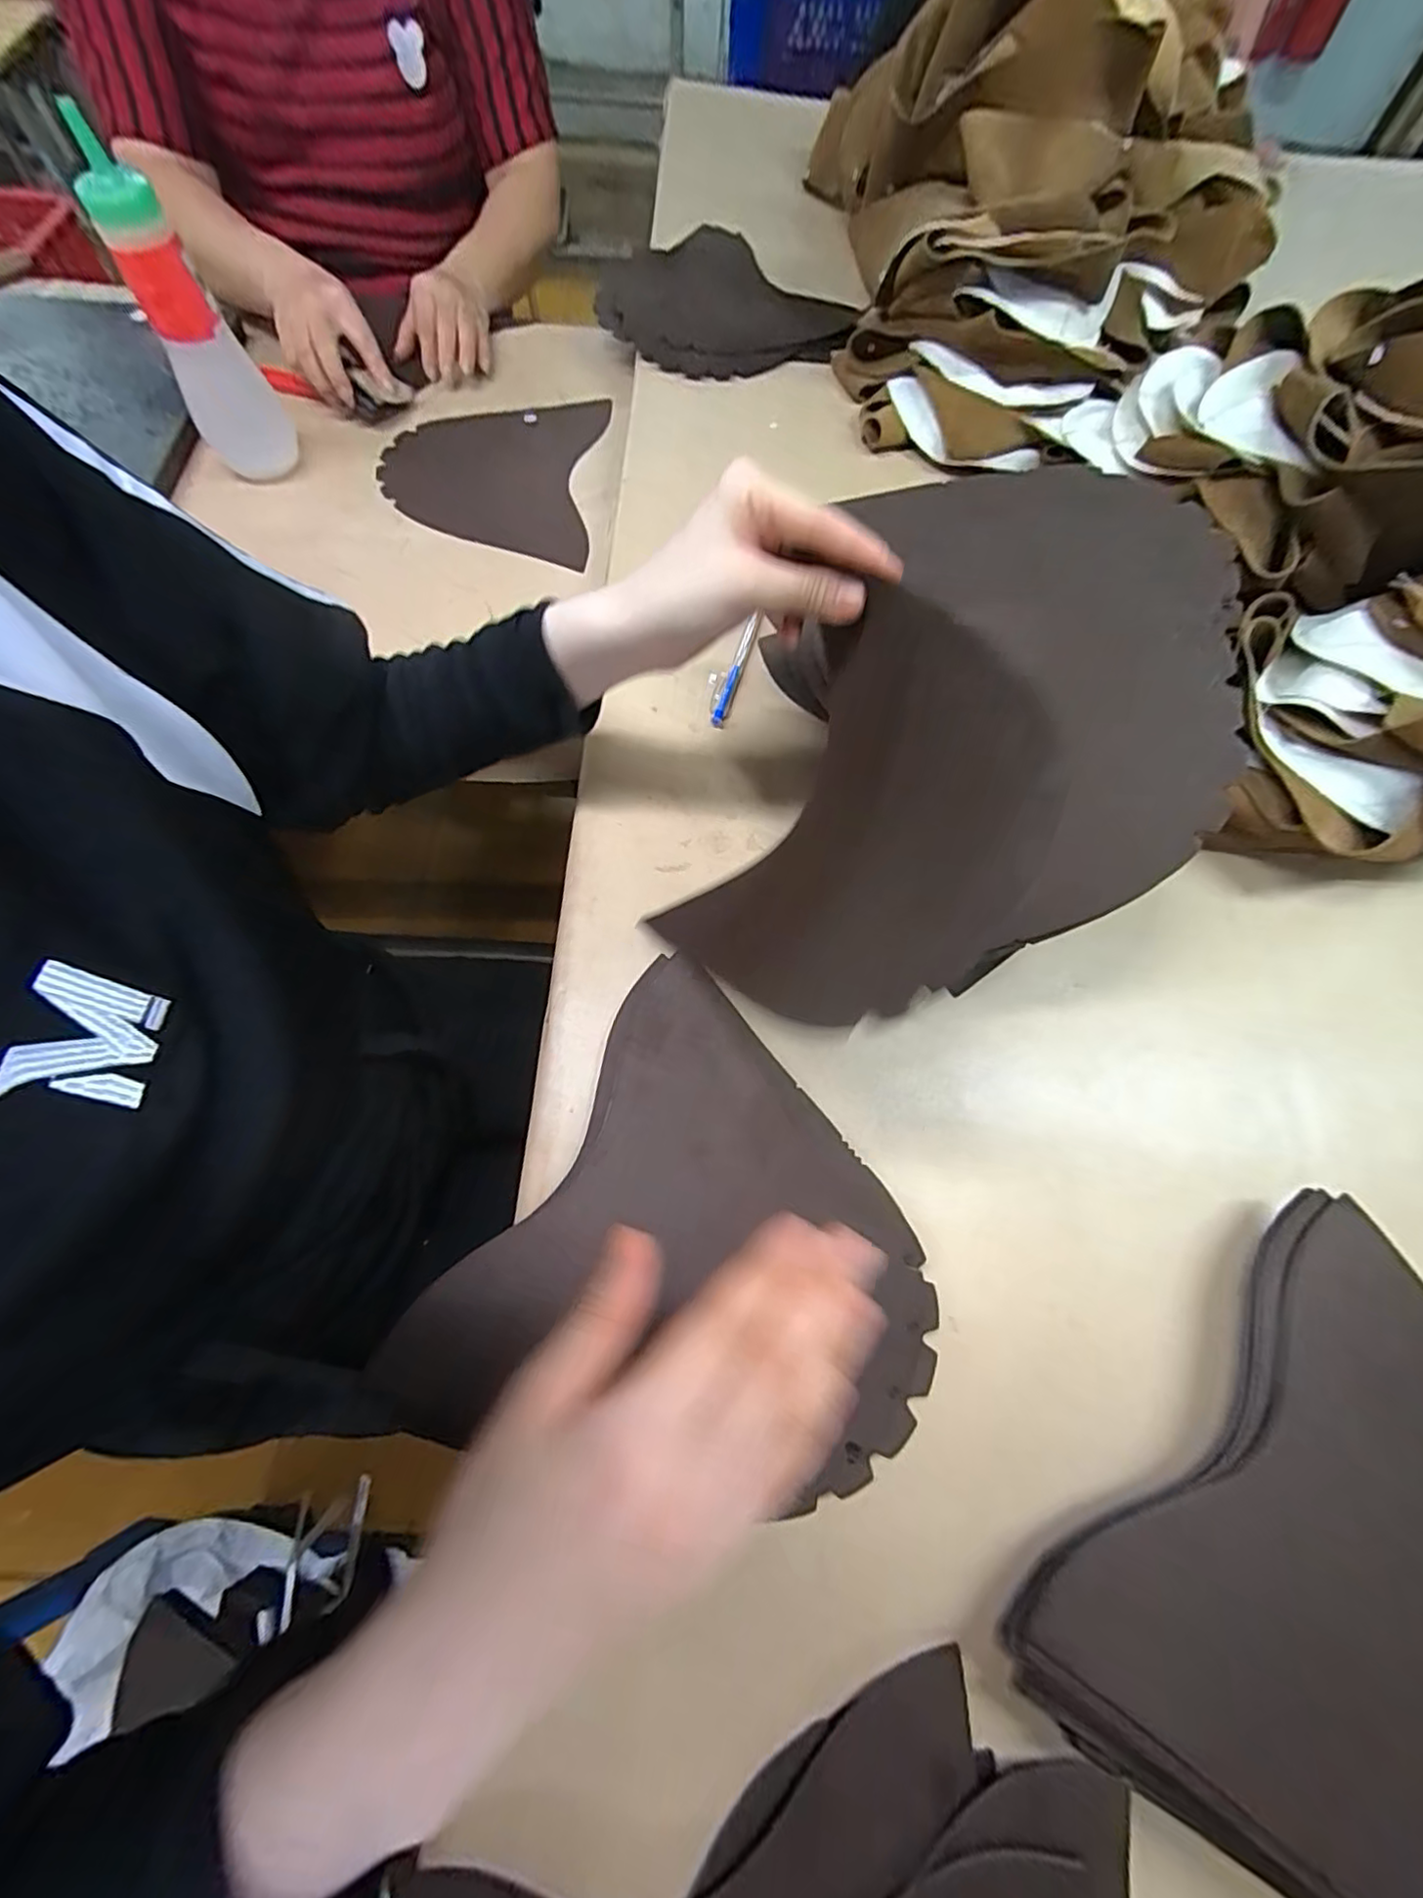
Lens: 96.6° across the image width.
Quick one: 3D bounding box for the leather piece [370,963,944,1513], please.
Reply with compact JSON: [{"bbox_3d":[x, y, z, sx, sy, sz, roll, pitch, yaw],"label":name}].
[{"bbox_3d":[0.000,0.151,0.301,0.213,0.020,0.239,30,68,10],"label":"leather piece"}]

